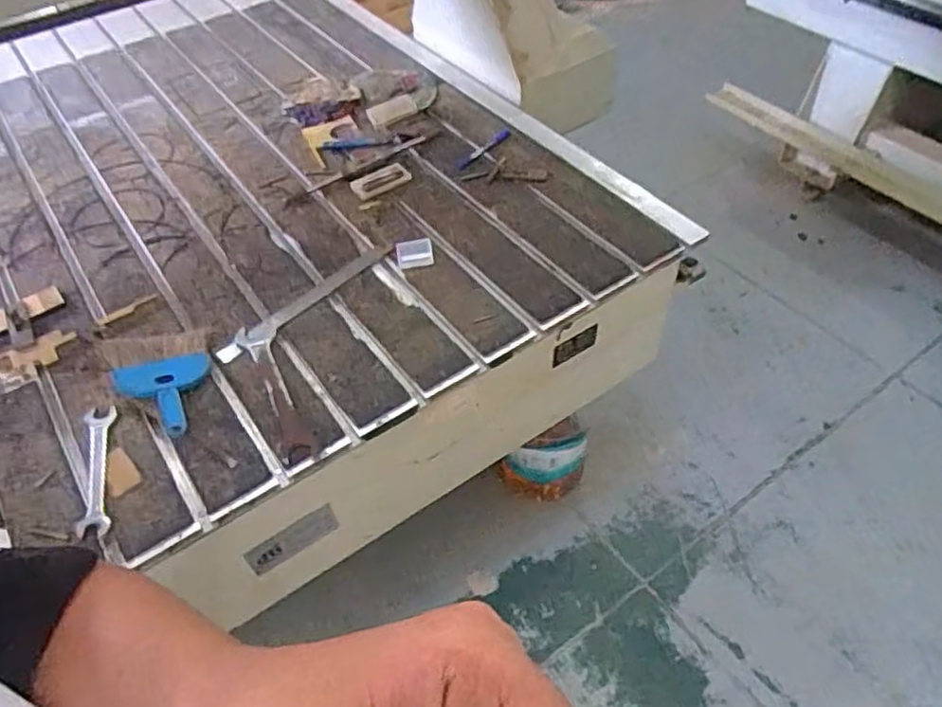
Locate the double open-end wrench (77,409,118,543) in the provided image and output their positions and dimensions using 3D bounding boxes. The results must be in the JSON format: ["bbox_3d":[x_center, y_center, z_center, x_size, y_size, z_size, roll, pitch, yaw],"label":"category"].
[{"bbox_3d":[-0.477,0.147,0.880,0.042,0.008,0.180,-14,56,-2],"label":"double open-end wrench"}]

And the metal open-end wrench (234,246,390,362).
[{"bbox_3d":[-0.234,-0.091,1.053,0.047,0.017,0.283,31,58,26],"label":"metal open-end wrench"}]

